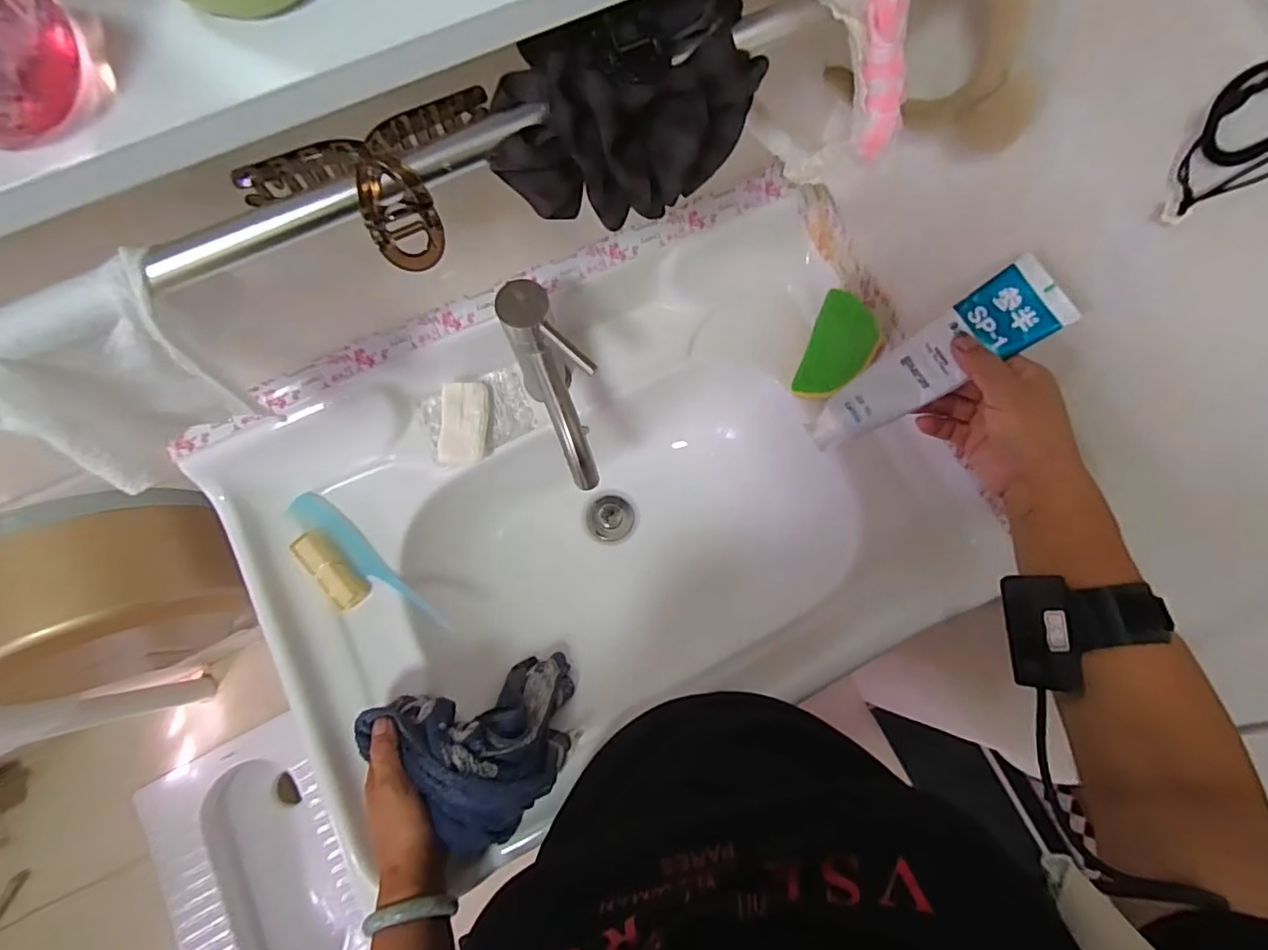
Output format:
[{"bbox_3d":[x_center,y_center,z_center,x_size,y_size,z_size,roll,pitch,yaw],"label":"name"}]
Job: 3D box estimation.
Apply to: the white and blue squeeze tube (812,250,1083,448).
[{"bbox_3d":[0.225,-0.083,0.445,0.193,0.023,0.055,-36,78,22],"label":"white and blue squeeze tube"}]

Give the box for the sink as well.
[{"bbox_3d":[-0.014,0.048,0.634,0.663,0.200,0.446,-26,78,-6],"label":"sink"}]

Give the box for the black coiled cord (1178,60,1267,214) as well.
[{"bbox_3d":[0.308,-0.172,0.292,0.014,0.072,0.049,-27,78,-6],"label":"black coiled cord"}]

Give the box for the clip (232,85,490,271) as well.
[{"bbox_3d":[-0.122,-0.139,0.285,0.123,0.043,0.059,-24,78,-6],"label":"clip"}]

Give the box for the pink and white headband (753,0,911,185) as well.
[{"bbox_3d":[0.115,-0.224,0.346,0.029,0.165,0.089,-38,91,0],"label":"pink and white headband"}]

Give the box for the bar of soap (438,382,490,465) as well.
[{"bbox_3d":[-0.179,-0.052,0.607,0.047,0.023,0.087,2,77,0],"label":"bar of soap"}]

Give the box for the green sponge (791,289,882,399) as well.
[{"bbox_3d":[0.219,-0.134,0.615,0.070,0.025,0.113,27,104,15],"label":"green sponge"}]

